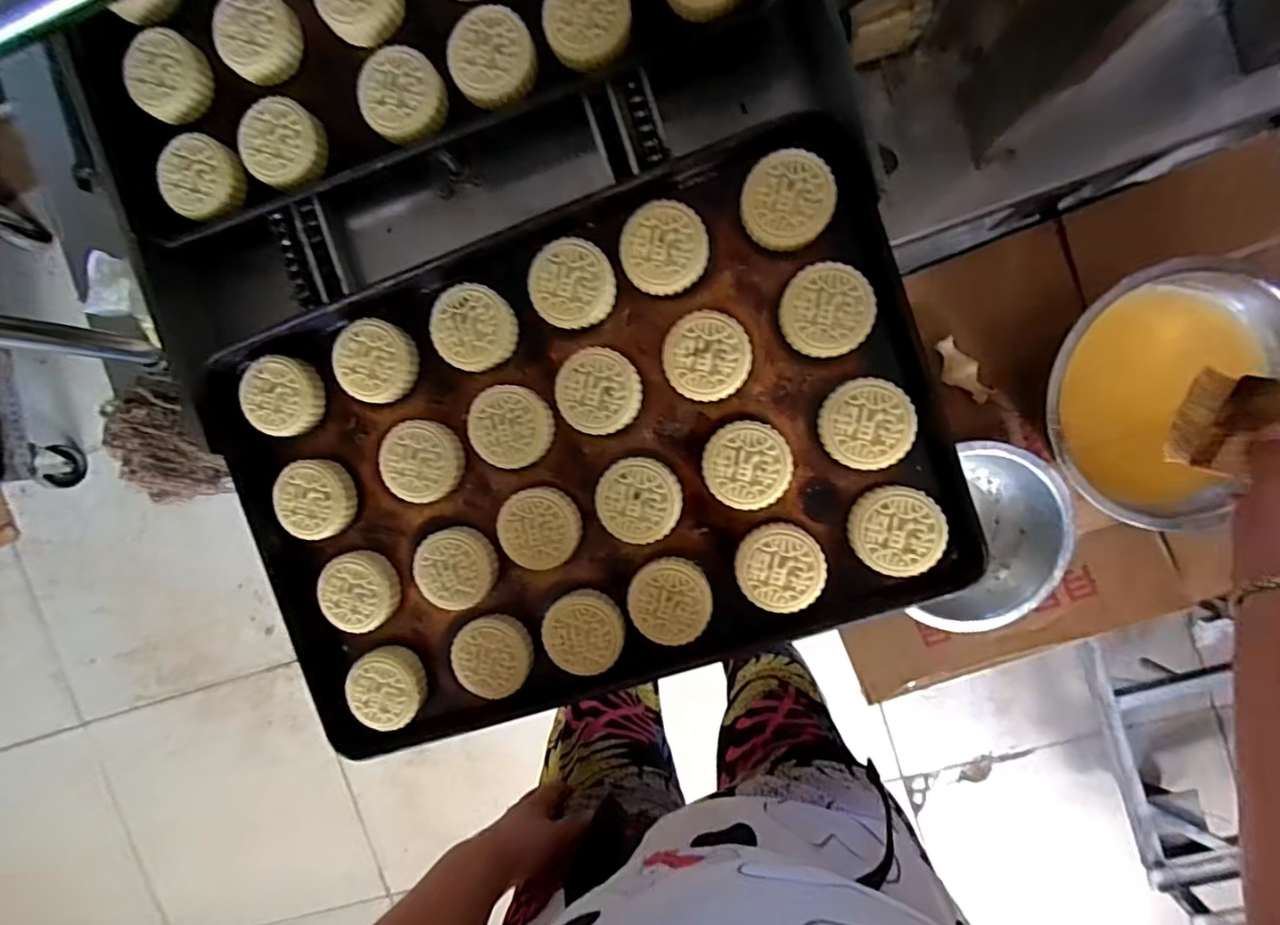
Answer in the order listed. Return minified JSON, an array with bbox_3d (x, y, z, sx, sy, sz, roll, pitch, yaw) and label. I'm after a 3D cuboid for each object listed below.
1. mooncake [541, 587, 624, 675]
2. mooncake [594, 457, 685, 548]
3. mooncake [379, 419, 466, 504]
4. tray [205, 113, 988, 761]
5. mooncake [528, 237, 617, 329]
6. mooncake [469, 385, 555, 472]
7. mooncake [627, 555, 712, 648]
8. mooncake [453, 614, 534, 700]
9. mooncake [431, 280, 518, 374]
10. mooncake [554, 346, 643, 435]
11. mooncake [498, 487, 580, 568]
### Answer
[{"bbox_3d":[-0.049,0.147,0.510,0.069,0.024,0.068,1,95,6],"label":"mooncake"},{"bbox_3d":[0.000,0.032,0.499,0.069,0.029,0.071,1,95,6],"label":"mooncake"},{"bbox_3d":[-0.194,-0.001,0.519,0.067,0.027,0.070,9,96,5],"label":"mooncake"},{"bbox_3d":[-0.055,0.000,0.504,0.582,0.045,0.392,-19,93,7],"label":"tray"},{"bbox_3d":[-0.057,-0.150,0.493,0.070,0.029,0.068,1,95,6],"label":"mooncake"},{"bbox_3d":[-0.112,-0.031,0.506,0.069,0.025,0.068,9,96,5],"label":"mooncake"},{"bbox_3d":[0.027,0.117,0.501,0.068,0.030,0.069,1,95,6],"label":"mooncake"},{"bbox_3d":[-0.132,0.173,0.524,0.069,0.021,0.069,1,95,6],"label":"mooncake"},{"bbox_3d":[-0.143,-0.117,0.504,0.067,0.027,0.072,1,95,6],"label":"mooncake"},{"bbox_3d":[-0.035,-0.060,0.496,0.070,0.028,0.068,1,95,6],"label":"mooncake"},{"bbox_3d":[-0.087,0.057,0.513,0.069,0.027,0.069,-2,95,6],"label":"mooncake"}]

